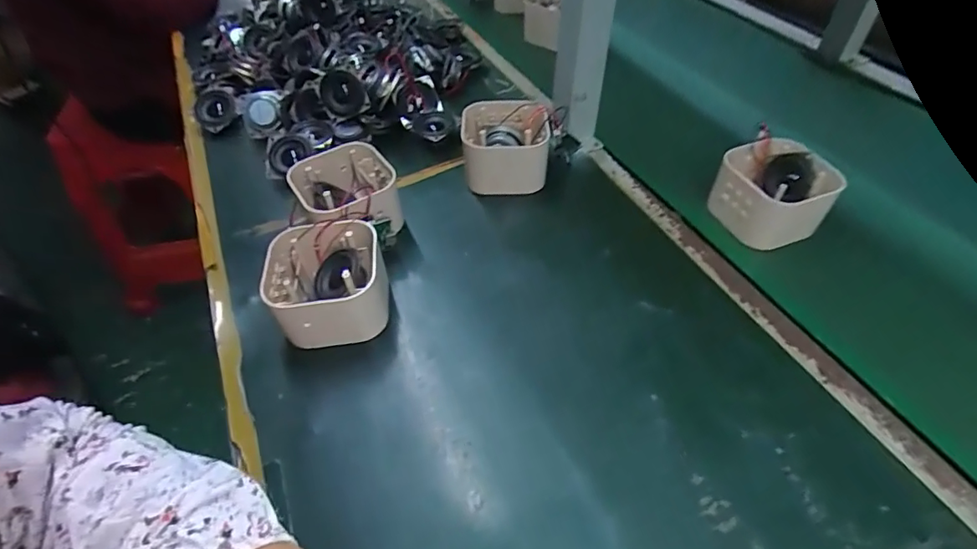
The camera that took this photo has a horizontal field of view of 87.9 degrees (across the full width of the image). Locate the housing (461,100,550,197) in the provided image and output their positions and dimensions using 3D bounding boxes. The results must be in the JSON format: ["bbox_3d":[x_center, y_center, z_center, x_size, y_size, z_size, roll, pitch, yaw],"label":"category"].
[{"bbox_3d":[0.017,-0.133,0.538,0.088,0.069,0.083,-4,49,0],"label":"housing"}]

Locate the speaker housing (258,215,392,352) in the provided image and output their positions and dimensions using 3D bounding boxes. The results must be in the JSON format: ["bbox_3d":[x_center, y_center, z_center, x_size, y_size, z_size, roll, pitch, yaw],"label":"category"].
[{"bbox_3d":[-0.134,0.009,0.429,0.096,0.063,0.090,-7,49,-2],"label":"speaker housing"}]

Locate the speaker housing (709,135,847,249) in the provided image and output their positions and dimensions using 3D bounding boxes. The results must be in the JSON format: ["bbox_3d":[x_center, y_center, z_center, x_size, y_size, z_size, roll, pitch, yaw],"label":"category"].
[{"bbox_3d":[0.270,-0.081,0.485,0.084,0.061,0.090,-17,50,-11],"label":"speaker housing"}]

